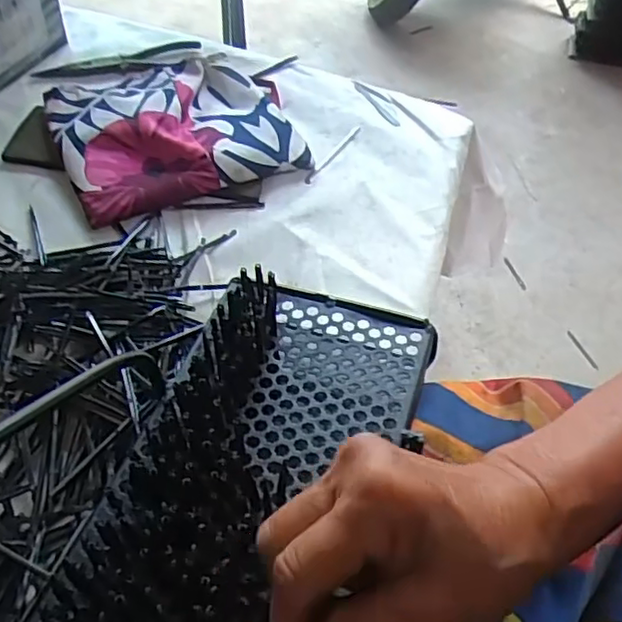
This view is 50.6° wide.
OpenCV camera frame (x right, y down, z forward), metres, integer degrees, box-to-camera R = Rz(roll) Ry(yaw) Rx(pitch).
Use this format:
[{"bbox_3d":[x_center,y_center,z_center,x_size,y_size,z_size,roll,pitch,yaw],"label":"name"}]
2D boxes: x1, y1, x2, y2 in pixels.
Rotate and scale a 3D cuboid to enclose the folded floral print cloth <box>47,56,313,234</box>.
[{"bbox_3d":[-0.134,-0.191,0.671,0.235,0.043,0.196,-19,52,-21],"label":"folded floral print cloth"}]

